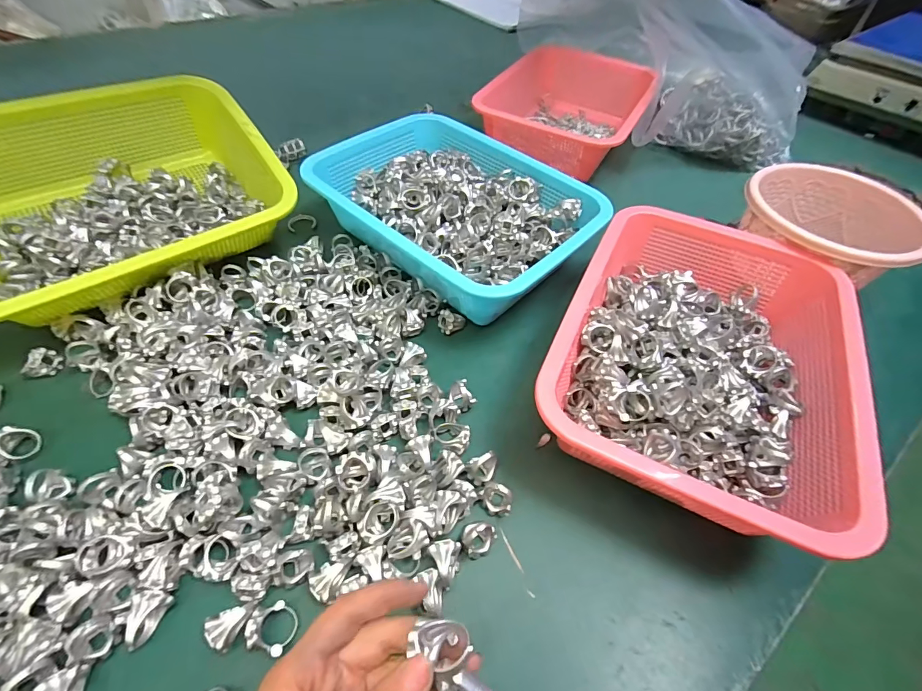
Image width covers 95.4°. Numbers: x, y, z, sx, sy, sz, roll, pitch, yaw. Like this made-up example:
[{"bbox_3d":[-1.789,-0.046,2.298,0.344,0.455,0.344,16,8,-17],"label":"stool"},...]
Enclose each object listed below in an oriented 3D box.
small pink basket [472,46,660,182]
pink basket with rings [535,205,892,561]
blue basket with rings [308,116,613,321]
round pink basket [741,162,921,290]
[{"bbox_3d":[0.146,-0.306,0.568,0.180,0.080,0.220,28,56,16],"label":"small pink basket"},{"bbox_3d":[0.182,0.004,0.329,0.196,0.073,0.276,24,55,13],"label":"pink basket with rings"},{"bbox_3d":[-0.007,-0.130,0.429,0.267,0.076,0.200,39,60,23],"label":"blue basket with rings"},{"bbox_3d":[0.337,-0.097,0.404,0.129,0.085,0.138,2,53,-3],"label":"round pink basket"}]

